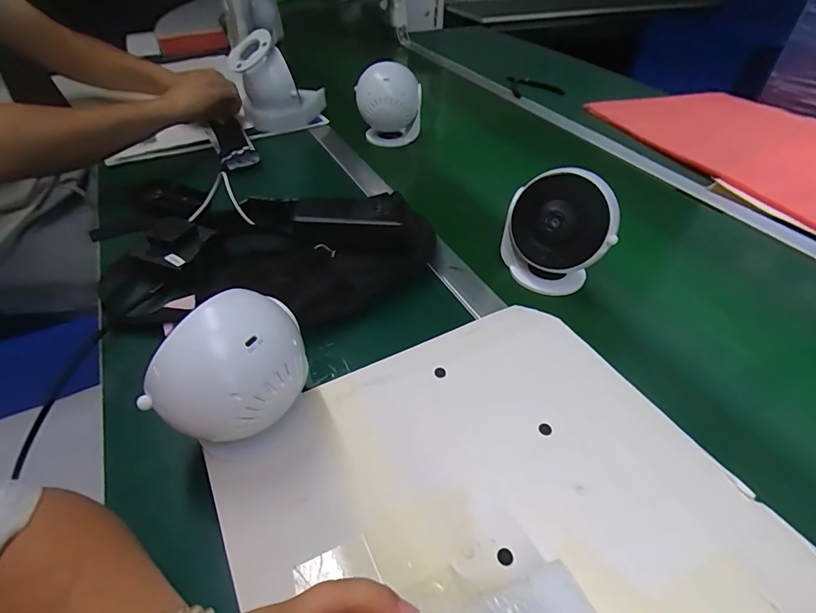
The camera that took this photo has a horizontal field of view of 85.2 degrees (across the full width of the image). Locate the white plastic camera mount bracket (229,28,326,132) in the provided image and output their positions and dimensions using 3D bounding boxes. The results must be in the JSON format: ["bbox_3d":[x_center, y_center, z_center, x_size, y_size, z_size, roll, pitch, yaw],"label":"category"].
[{"bbox_3d":[-0.225,-0.391,0.788,0.152,0.145,0.101,-9,43,-10],"label":"white plastic camera mount bracket"}]

